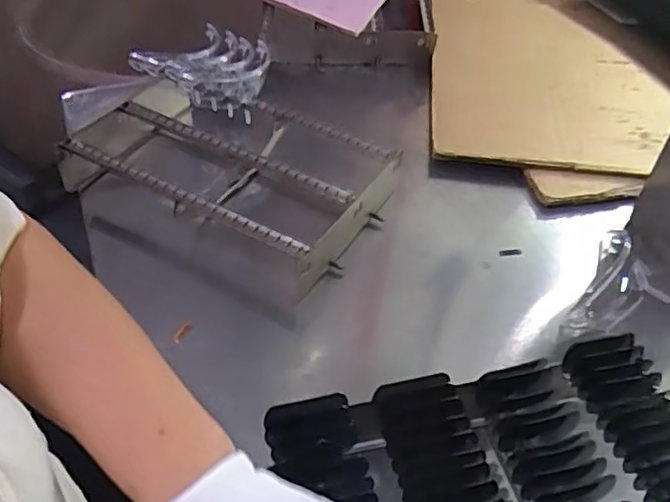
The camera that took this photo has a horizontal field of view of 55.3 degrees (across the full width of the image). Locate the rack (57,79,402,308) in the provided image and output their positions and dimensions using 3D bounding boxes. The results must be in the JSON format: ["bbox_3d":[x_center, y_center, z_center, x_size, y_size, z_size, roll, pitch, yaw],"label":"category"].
[{"bbox_3d":[-0.119,-0.083,0.710,0.325,0.085,0.190,21,49,17],"label":"rack"}]

